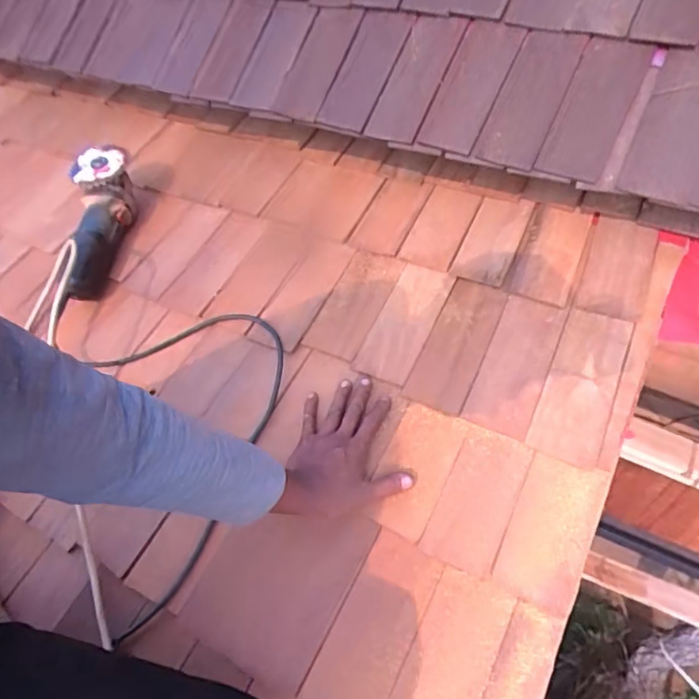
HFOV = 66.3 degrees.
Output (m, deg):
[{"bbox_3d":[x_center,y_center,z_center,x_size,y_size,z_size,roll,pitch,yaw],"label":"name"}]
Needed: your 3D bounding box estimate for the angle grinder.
[{"bbox_3d":[-0.392,-0.192,0.823,0.078,0.101,0.249,2,79,7],"label":"angle grinder"}]

